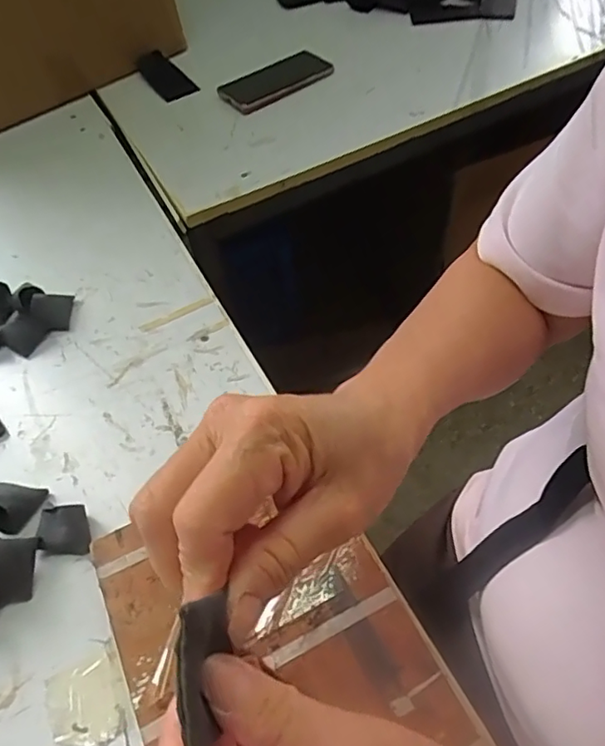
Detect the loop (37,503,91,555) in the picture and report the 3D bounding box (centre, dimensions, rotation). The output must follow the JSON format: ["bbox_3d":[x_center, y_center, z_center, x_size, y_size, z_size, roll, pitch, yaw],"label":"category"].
[{"bbox_3d":[-0.179,0.119,0.419,0.041,0.024,0.032,-6,53,1],"label":"loop"}]

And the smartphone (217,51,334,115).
[{"bbox_3d":[-0.038,-0.419,0.796,0.161,0.010,0.071,-35,70,-20],"label":"smartphone"}]

